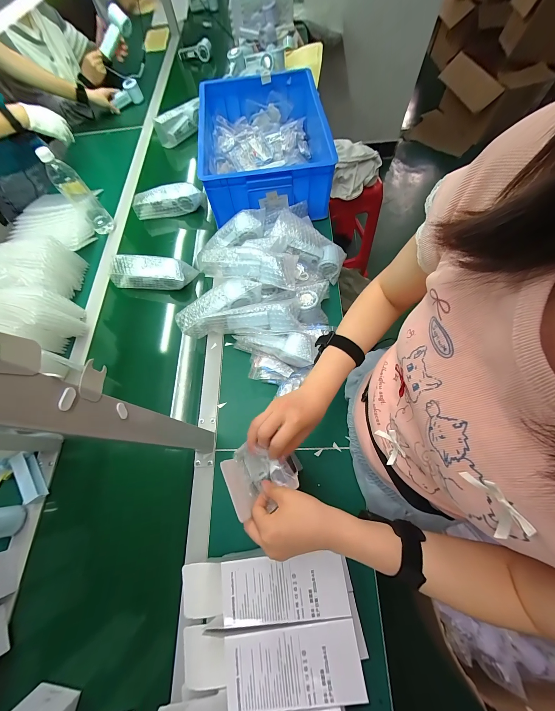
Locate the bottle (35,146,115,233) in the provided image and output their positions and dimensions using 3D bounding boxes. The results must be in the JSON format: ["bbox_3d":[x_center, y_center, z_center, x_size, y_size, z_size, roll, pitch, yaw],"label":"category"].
[{"bbox_3d":[-0.557,-0.453,0.709,0.067,0.222,0.053,-37,70,-12],"label":"bottle"}]

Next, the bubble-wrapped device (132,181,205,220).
[{"bbox_3d":[-0.339,-0.484,0.793,0.215,0.069,0.048,-10,67,-1],"label":"bubble-wrapped device"}]

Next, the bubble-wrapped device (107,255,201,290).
[{"bbox_3d":[-0.341,-0.221,0.688,0.213,0.072,0.069,0,67,4],"label":"bubble-wrapped device"}]

